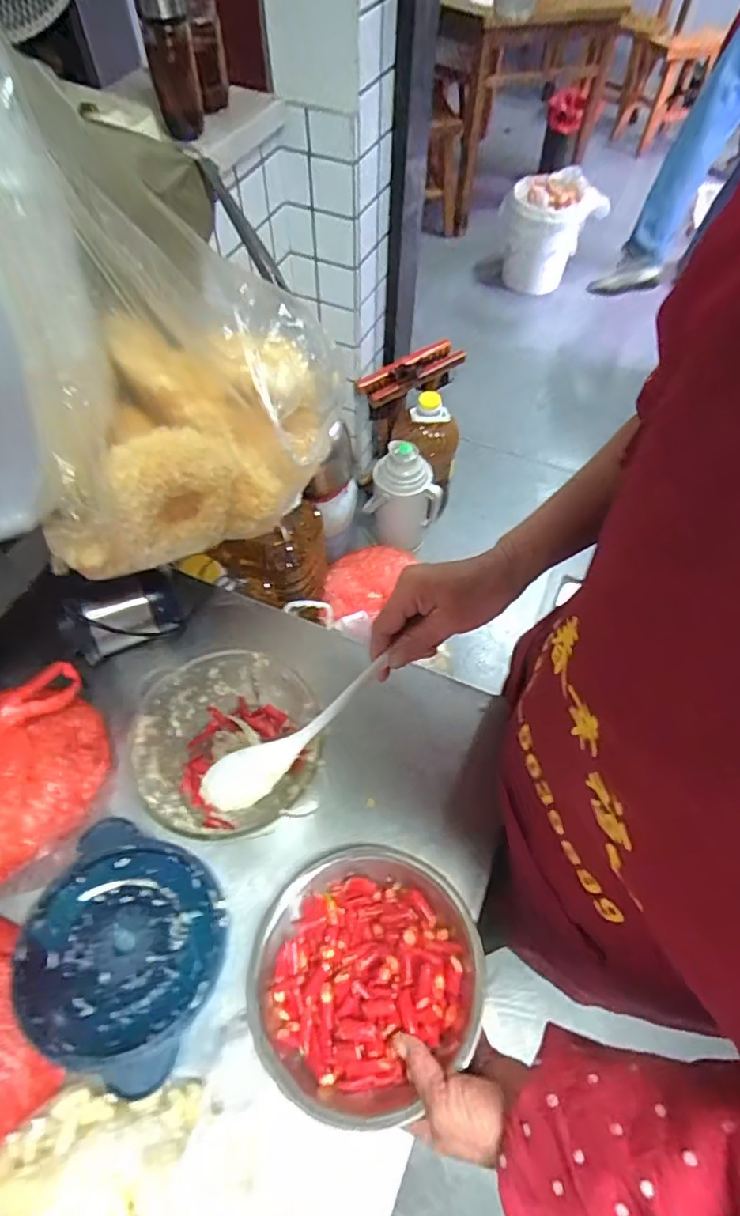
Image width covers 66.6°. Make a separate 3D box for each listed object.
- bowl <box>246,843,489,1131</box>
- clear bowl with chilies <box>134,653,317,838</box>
[{"bbox_3d":[-0.001,0.313,0.488,0.195,0.064,0.195,-3,46,3],"label":"bowl"},{"bbox_3d":[-0.135,0.136,0.556,0.162,0.100,0.161,0,59,0],"label":"clear bowl with chilies"}]

